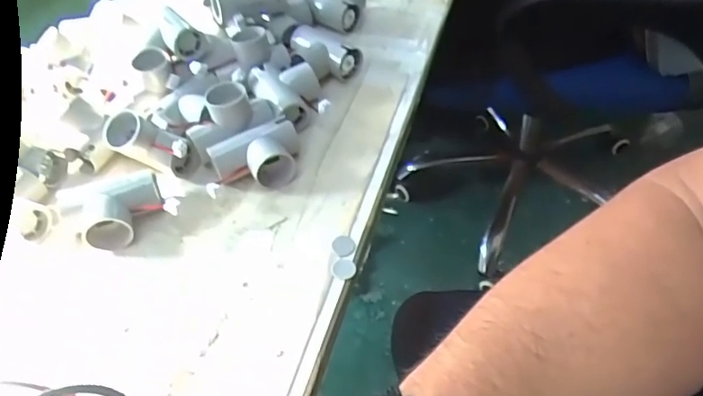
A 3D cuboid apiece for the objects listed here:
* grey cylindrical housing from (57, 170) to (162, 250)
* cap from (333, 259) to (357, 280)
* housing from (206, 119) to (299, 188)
[{"bbox_3d":[-0.190,0.011,0.433,0.075,0.035,0.045,-12,46,-4],"label":"grey cylindrical housing"},{"bbox_3d":[-0.005,0.053,0.402,0.017,0.004,0.017,-4,46,4],"label":"cap"},{"bbox_3d":[-0.076,-0.032,0.467,0.075,0.033,0.045,-28,50,-18],"label":"housing"}]

